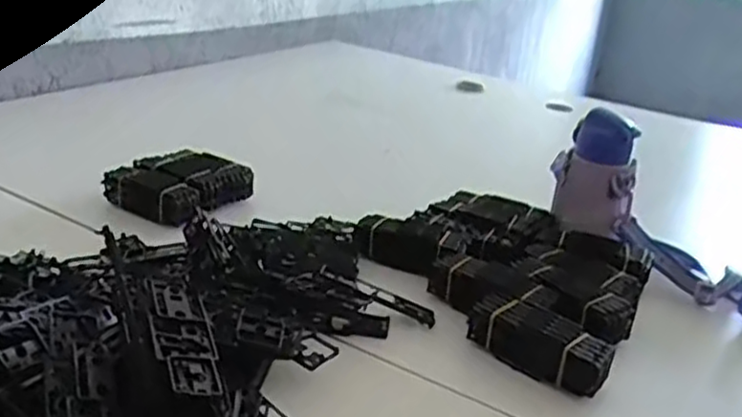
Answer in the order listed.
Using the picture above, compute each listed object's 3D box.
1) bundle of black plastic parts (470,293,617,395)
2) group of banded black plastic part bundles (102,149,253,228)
[{"bbox_3d":[0.154,0.122,0.643,0.135,0.046,0.049,25,29,38],"label":"bundle of black plastic parts"},{"bbox_3d":[-0.241,-0.033,0.899,0.147,0.045,0.143,18,26,28],"label":"group of banded black plastic part bundles"}]

